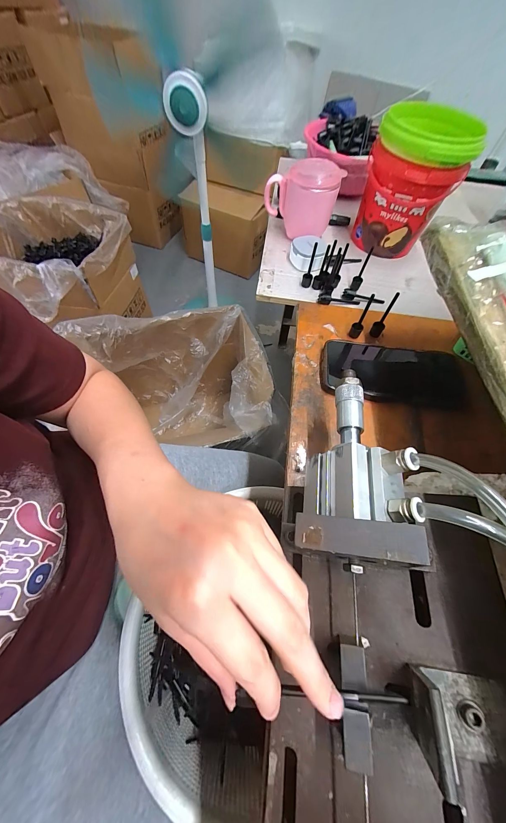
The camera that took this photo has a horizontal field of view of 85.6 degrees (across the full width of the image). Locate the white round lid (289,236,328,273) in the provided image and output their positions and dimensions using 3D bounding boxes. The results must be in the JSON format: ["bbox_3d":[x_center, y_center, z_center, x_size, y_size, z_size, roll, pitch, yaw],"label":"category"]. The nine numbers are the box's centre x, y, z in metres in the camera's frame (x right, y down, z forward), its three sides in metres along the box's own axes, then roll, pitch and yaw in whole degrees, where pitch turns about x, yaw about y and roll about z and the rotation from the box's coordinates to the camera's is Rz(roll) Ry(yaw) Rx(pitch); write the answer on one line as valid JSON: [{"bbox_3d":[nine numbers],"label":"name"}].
[{"bbox_3d":[0.088,-0.255,0.440,0.056,0.030,0.063,12,61,2],"label":"white round lid"}]

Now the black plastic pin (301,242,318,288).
[{"bbox_3d":[0.083,-0.211,0.395,0.014,0.069,0.016,16,62,5],"label":"black plastic pin"}]

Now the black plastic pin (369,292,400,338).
[{"bbox_3d":[0.164,-0.116,0.344,0.014,0.069,0.011,34,65,14],"label":"black plastic pin"}]

